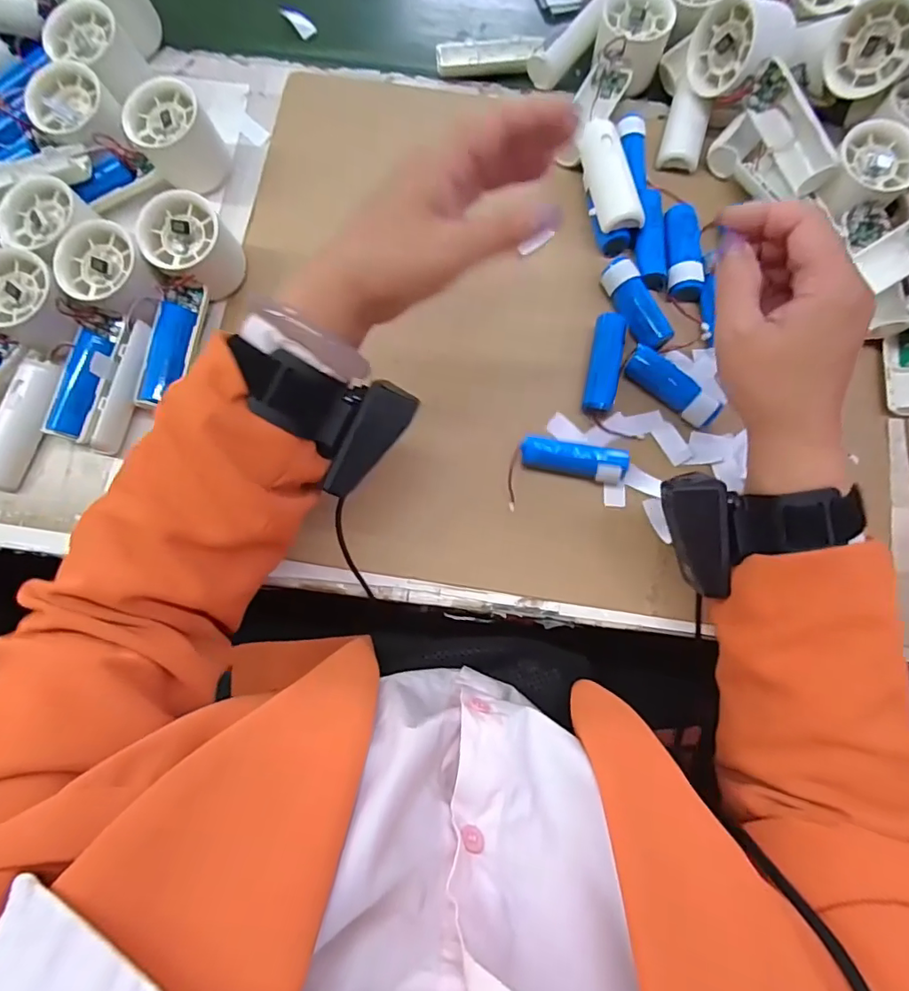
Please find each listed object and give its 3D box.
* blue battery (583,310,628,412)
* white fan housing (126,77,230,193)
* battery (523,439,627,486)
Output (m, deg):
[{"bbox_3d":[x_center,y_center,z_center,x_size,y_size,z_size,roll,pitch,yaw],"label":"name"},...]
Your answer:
[{"bbox_3d":[0.110,-0.097,0.381,0.022,0.017,0.077,12,77,1],"label":"blue battery"},{"bbox_3d":[-0.213,-0.274,0.406,0.057,0.058,0.061,-33,80,-8],"label":"white fan housing"},{"bbox_3d":[0.082,-0.024,0.362,0.072,0.022,0.021,11,77,1],"label":"battery"}]

